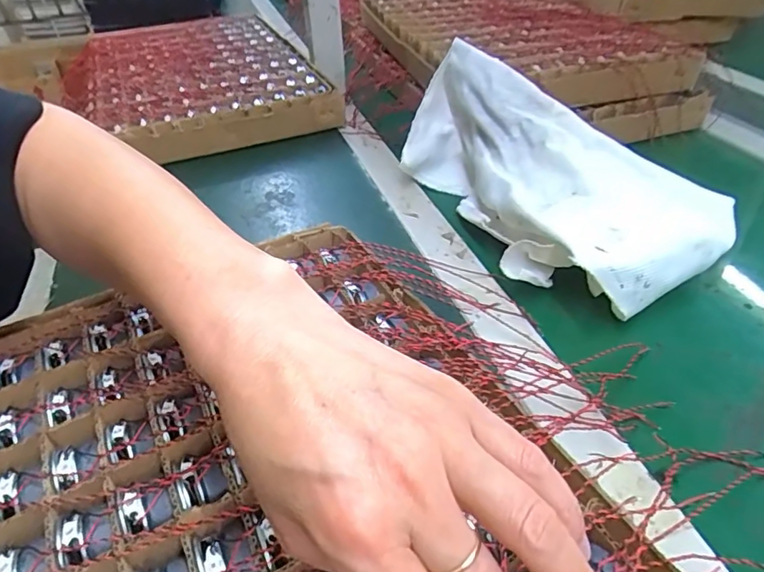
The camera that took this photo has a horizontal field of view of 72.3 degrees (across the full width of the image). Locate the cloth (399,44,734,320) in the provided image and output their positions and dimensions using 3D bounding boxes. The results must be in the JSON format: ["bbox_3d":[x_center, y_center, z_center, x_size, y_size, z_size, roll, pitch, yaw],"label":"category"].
[{"bbox_3d":[0.137,-0.101,0.445,0.169,0.109,0.279,-19,43,-17],"label":"cloth"}]

